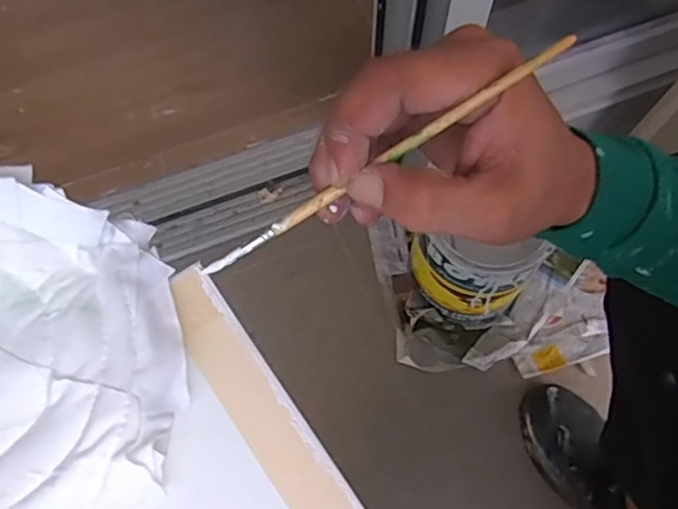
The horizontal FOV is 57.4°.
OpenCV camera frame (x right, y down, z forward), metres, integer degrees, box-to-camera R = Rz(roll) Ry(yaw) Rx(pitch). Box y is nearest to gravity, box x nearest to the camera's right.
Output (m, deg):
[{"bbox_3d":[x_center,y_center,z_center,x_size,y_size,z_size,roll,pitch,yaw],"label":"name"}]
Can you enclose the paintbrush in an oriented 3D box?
[{"bbox_3d":[0.012,-0.034,0.249,0.174,0.006,0.005,-31,69,21],"label":"paintbrush"}]

